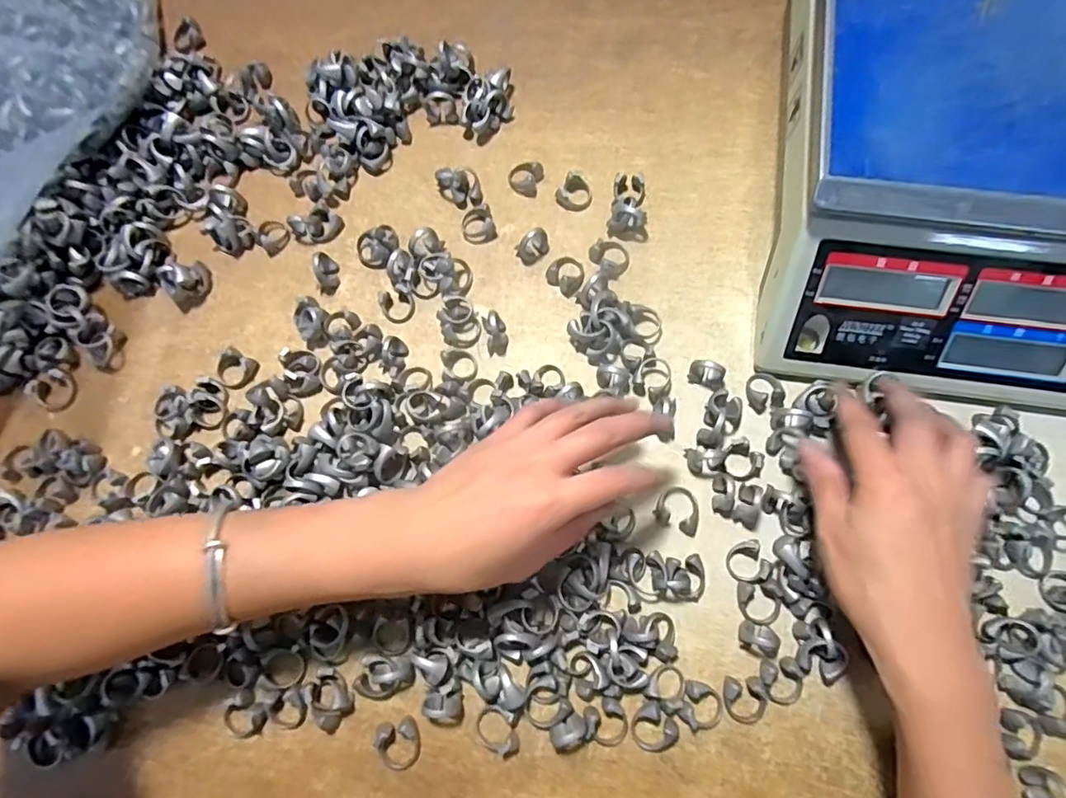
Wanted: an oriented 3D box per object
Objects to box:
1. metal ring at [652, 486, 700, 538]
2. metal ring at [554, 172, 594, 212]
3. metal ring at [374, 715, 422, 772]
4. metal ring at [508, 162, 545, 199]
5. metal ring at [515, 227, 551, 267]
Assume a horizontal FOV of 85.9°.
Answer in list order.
[{"bbox_3d":[0.090,0.067,0.349,0.028,0.010,0.026,0,75,1],"label":"metal ring"},{"bbox_3d":[0.031,-0.148,0.410,0.023,0.010,0.026,35,79,10],"label":"metal ring"},{"bbox_3d":[-0.076,0.195,0.321,0.025,0.010,0.026,0,75,1],"label":"metal ring"},{"bbox_3d":[-0.006,-0.162,0.416,0.024,0.009,0.025,0,75,1],"label":"metal ring"},{"bbox_3d":[0.000,-0.106,0.396,0.023,0.015,0.016,-38,77,-8],"label":"metal ring"}]

